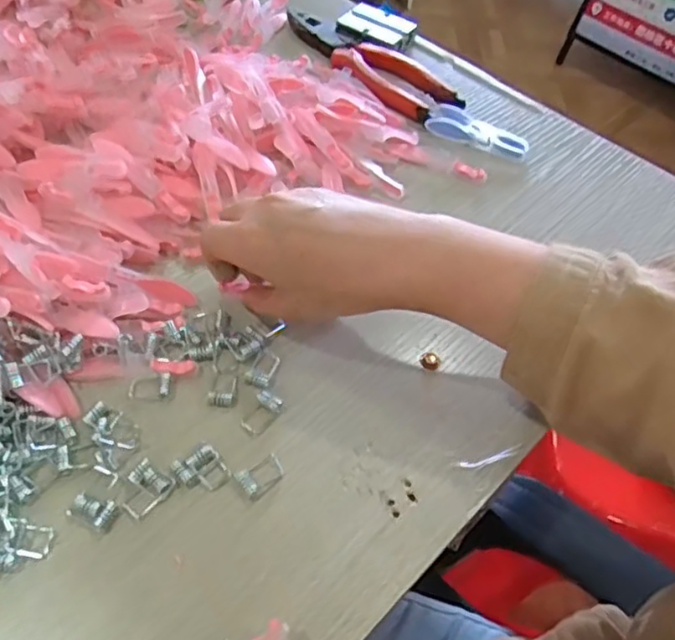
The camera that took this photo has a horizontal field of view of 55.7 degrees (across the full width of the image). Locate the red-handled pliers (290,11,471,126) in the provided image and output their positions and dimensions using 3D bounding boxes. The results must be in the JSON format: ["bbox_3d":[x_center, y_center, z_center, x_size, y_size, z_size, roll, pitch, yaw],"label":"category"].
[{"bbox_3d":[0.020,-0.222,0.543,0.056,0.013,0.188,-33,63,-25],"label":"red-handled pliers"}]

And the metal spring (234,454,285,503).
[{"bbox_3d":[-0.038,0.078,0.323,0.023,0.004,0.016,-35,63,-26],"label":"metal spring"}]

